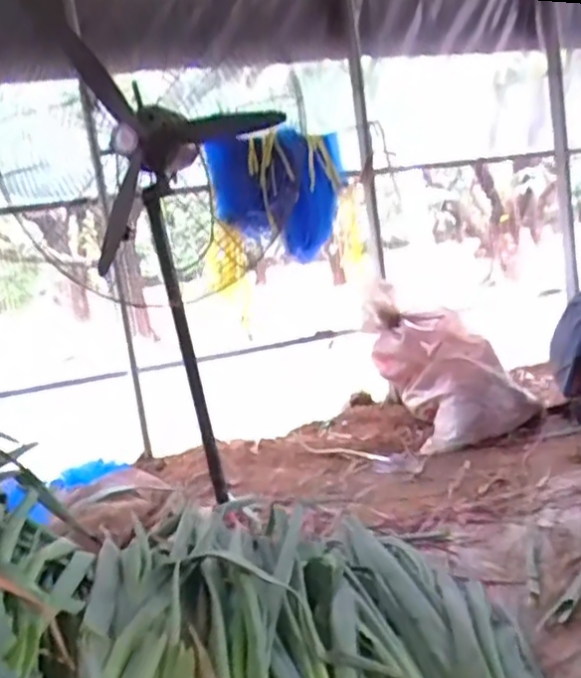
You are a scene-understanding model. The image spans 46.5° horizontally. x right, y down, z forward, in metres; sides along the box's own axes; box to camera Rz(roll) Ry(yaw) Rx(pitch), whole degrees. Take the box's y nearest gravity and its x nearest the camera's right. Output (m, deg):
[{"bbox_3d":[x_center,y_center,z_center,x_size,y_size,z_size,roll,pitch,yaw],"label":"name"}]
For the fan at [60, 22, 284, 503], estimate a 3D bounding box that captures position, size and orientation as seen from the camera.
[{"bbox_3d":[-0.245,-0.132,1.759,0.453,1.074,0.325,-11,8,-20],"label":"fan"}]

